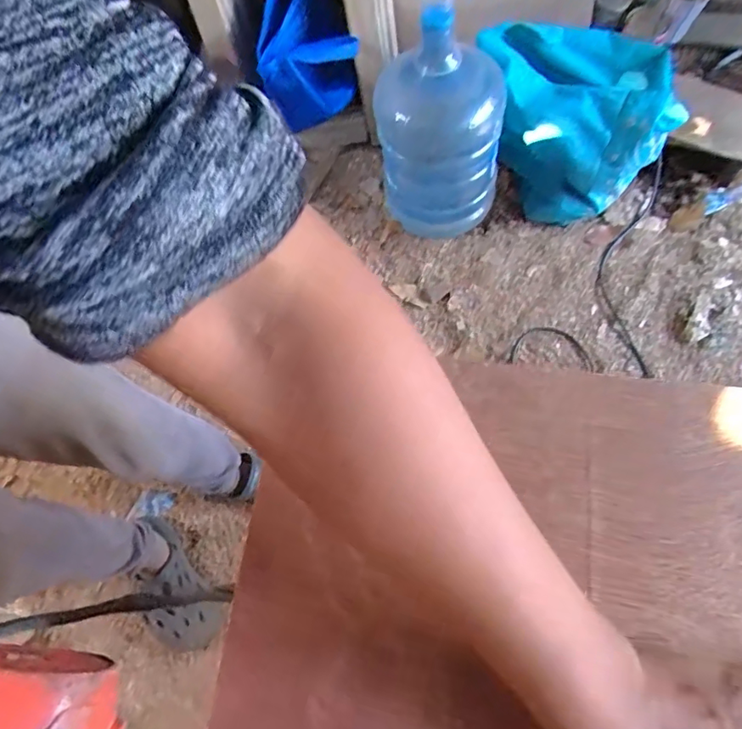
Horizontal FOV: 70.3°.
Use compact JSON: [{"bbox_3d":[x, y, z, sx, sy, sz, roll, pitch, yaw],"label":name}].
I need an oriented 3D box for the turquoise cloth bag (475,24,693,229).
[{"bbox_3d":[0.402,-0.498,1.123,0.210,0.325,0.375,-43,67,-10],"label":"turquoise cloth bag"}]

